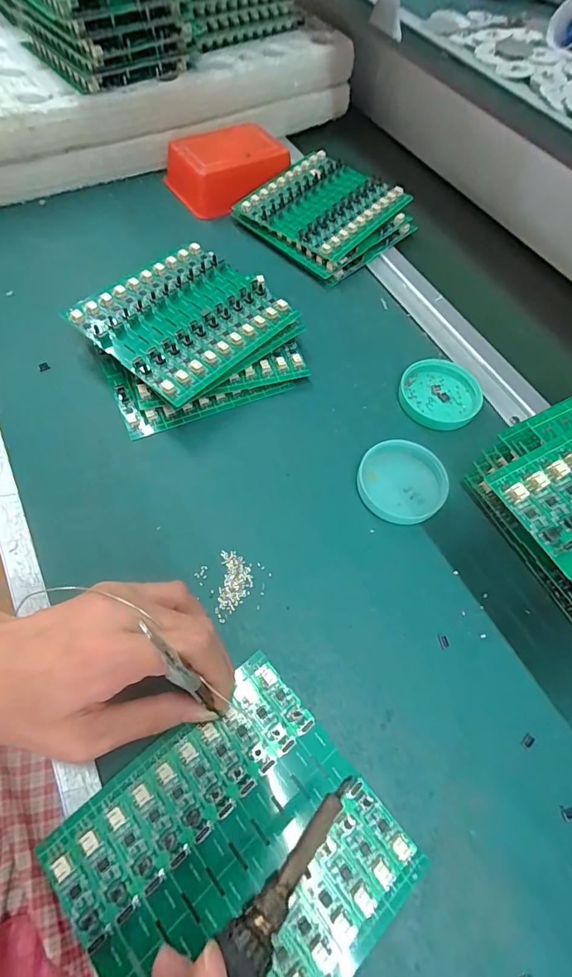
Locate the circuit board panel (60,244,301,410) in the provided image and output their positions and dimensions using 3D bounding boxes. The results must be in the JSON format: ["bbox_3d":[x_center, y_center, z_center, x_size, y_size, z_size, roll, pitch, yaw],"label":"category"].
[{"bbox_3d":[-0.081,-0.141,0.356,0.127,0.012,0.139,40,65,15],"label":"circuit board panel"}]

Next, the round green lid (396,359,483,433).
[{"bbox_3d":[0.130,-0.082,0.368,0.064,0.011,0.065,2,61,-3],"label":"round green lid"}]

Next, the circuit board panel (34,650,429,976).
[{"bbox_3d":[-0.023,0.181,0.213,0.136,0.005,0.135,-36,69,-23],"label":"circuit board panel"}]

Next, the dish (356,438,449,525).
[{"bbox_3d":[0.086,-0.006,0.323,0.062,0.013,0.062,2,61,-3],"label":"dish"}]

